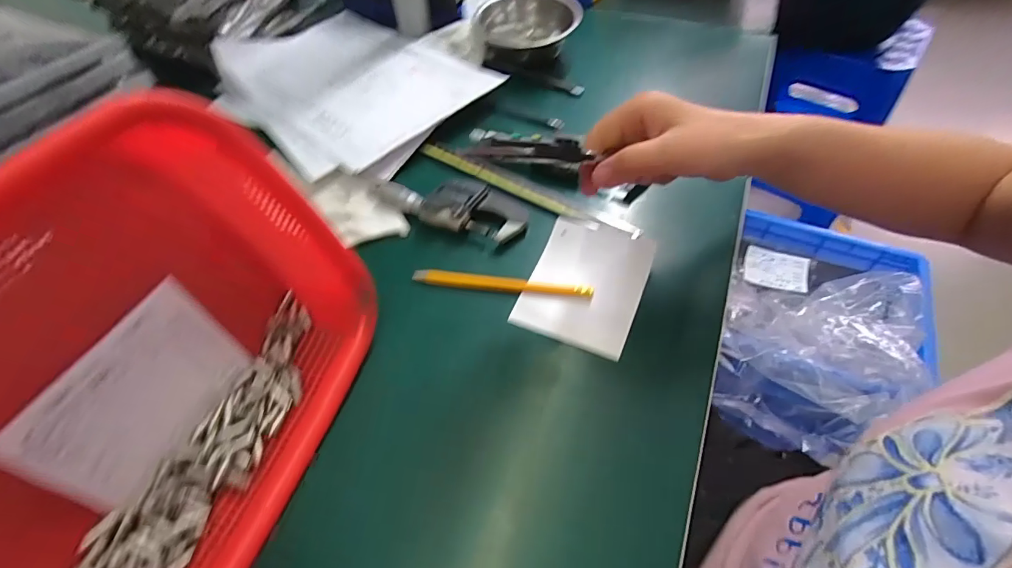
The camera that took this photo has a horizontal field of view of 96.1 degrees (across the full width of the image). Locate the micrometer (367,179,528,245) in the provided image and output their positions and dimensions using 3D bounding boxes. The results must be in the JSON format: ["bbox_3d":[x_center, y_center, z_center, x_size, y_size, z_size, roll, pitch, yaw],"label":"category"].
[{"bbox_3d":[-0.060,-0.079,0.430,0.162,0.022,0.052,20,58,13],"label":"micrometer"}]

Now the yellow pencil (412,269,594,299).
[{"bbox_3d":[-0.004,0.000,0.377,0.147,0.012,0.011,8,56,5],"label":"yellow pencil"}]

